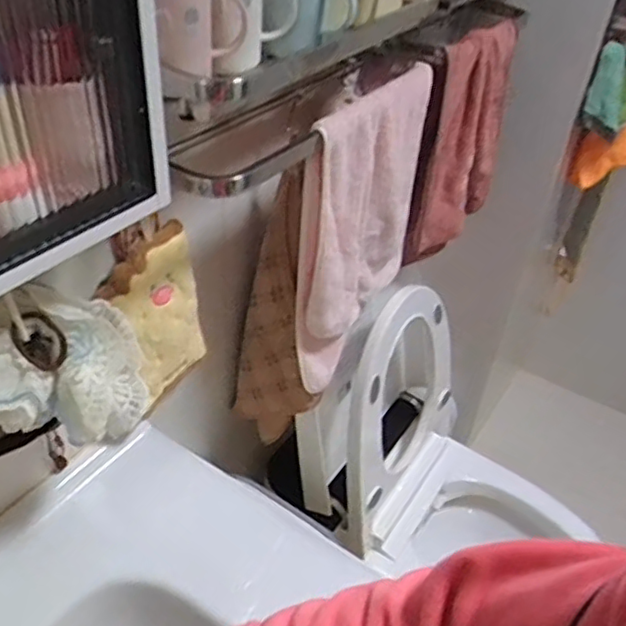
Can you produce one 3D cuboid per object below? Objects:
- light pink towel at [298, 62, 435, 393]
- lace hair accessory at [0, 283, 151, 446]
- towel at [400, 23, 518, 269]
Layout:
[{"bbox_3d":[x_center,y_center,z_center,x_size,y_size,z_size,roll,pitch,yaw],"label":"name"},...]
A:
[{"bbox_3d":[0.069,-0.123,0.911,0.056,0.383,0.286,21,42,19],"label":"light pink towel"},{"bbox_3d":[-0.238,0.044,0.612,0.146,0.113,0.120,-2,39,-8],"label":"lace hair accessory"},{"bbox_3d":[0.255,-0.277,1.096,0.065,0.362,0.342,21,42,19],"label":"towel"}]

